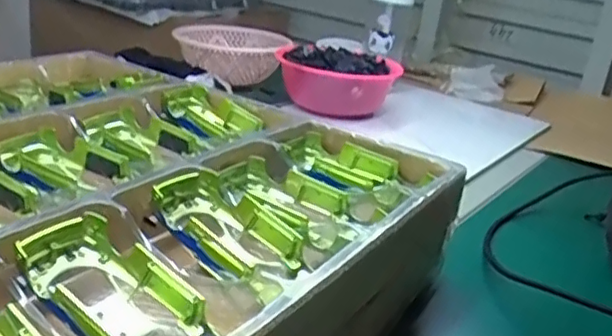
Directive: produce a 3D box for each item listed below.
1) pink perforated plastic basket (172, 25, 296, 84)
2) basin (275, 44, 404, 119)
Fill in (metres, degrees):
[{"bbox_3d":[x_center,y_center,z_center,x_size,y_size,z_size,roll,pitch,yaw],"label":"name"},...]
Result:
[{"bbox_3d":[-0.127,-0.198,1.104,0.198,0.075,0.152,11,21,11],"label":"pink perforated plastic basket"},{"bbox_3d":[0.047,-0.128,0.986,0.176,0.083,0.176,6,21,-2],"label":"basin"}]

